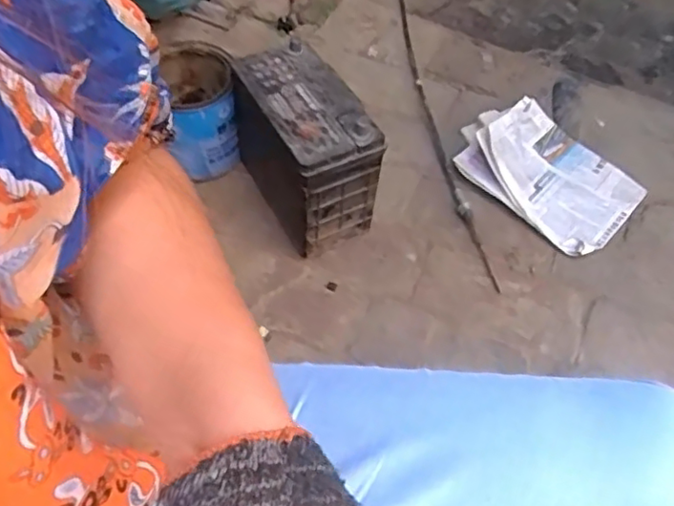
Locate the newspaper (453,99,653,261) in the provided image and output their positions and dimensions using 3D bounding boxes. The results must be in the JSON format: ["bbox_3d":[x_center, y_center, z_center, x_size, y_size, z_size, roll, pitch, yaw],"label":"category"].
[{"bbox_3d":[0.340,-0.142,0.999,0.298,0.073,0.208,37,63,22],"label":"newspaper"}]

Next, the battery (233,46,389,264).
[{"bbox_3d":[-0.049,-0.154,0.915,0.129,0.216,0.240,-27,60,-17],"label":"battery"}]

